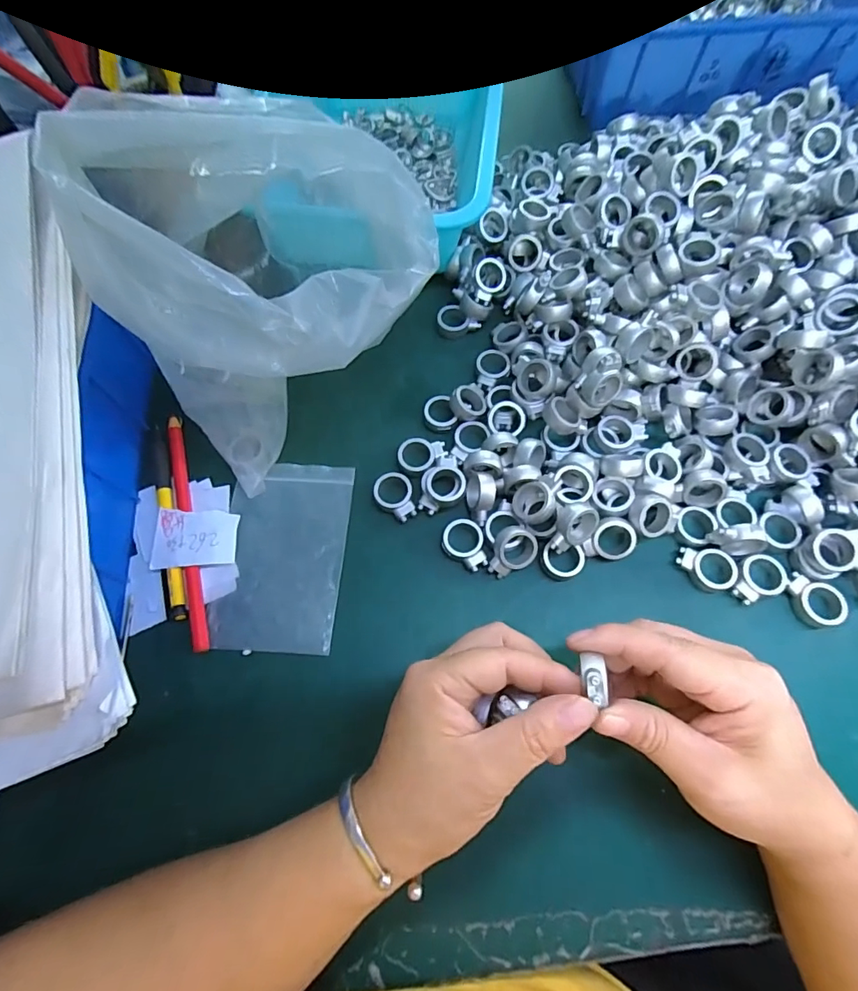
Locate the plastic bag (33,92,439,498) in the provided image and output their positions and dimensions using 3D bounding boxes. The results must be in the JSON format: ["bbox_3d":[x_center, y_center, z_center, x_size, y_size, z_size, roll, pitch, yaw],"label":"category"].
[{"bbox_3d":[-0.090,-0.111,0.269,0.151,0.174,0.154,13,69,7],"label":"plastic bag"}]

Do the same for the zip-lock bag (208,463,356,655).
[{"bbox_3d":[-0.093,0.036,0.309,0.076,0.005,0.123,4,66,1],"label":"zip-lock bag"}]

